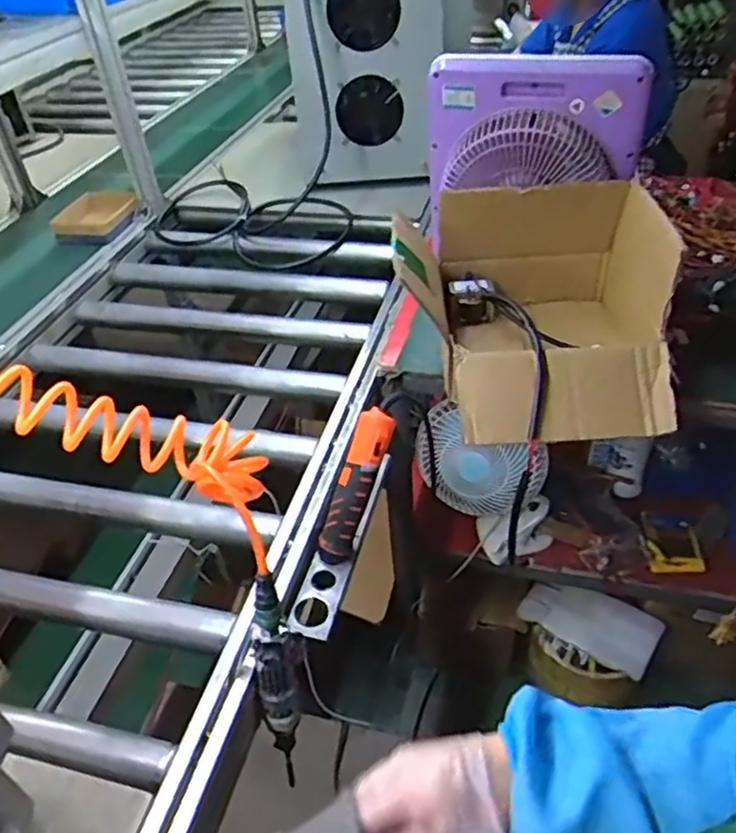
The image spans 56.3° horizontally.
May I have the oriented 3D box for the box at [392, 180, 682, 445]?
[{"bbox_3d":[0.233,-0.133,0.953,0.383,0.239,0.367,3,41,9],"label":"box"}]

